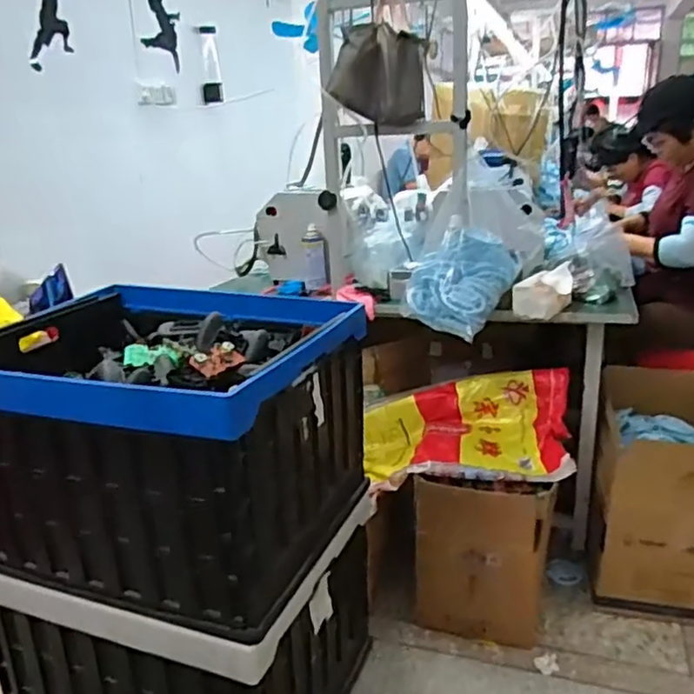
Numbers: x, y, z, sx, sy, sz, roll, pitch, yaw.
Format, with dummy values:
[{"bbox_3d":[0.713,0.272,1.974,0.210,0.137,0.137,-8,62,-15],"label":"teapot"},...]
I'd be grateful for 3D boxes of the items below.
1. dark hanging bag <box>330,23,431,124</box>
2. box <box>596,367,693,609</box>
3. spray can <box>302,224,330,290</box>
[{"bbox_3d":[0.070,-0.607,1.446,0.214,0.191,0.063,-1,18,0],"label":"dark hanging bag"},{"bbox_3d":[0.864,0.364,1.683,0.370,0.401,0.443,6,20,22],"label":"box"},{"bbox_3d":[-0.091,-0.253,1.840,0.068,0.170,0.070,-3,19,-6],"label":"spray can"}]

